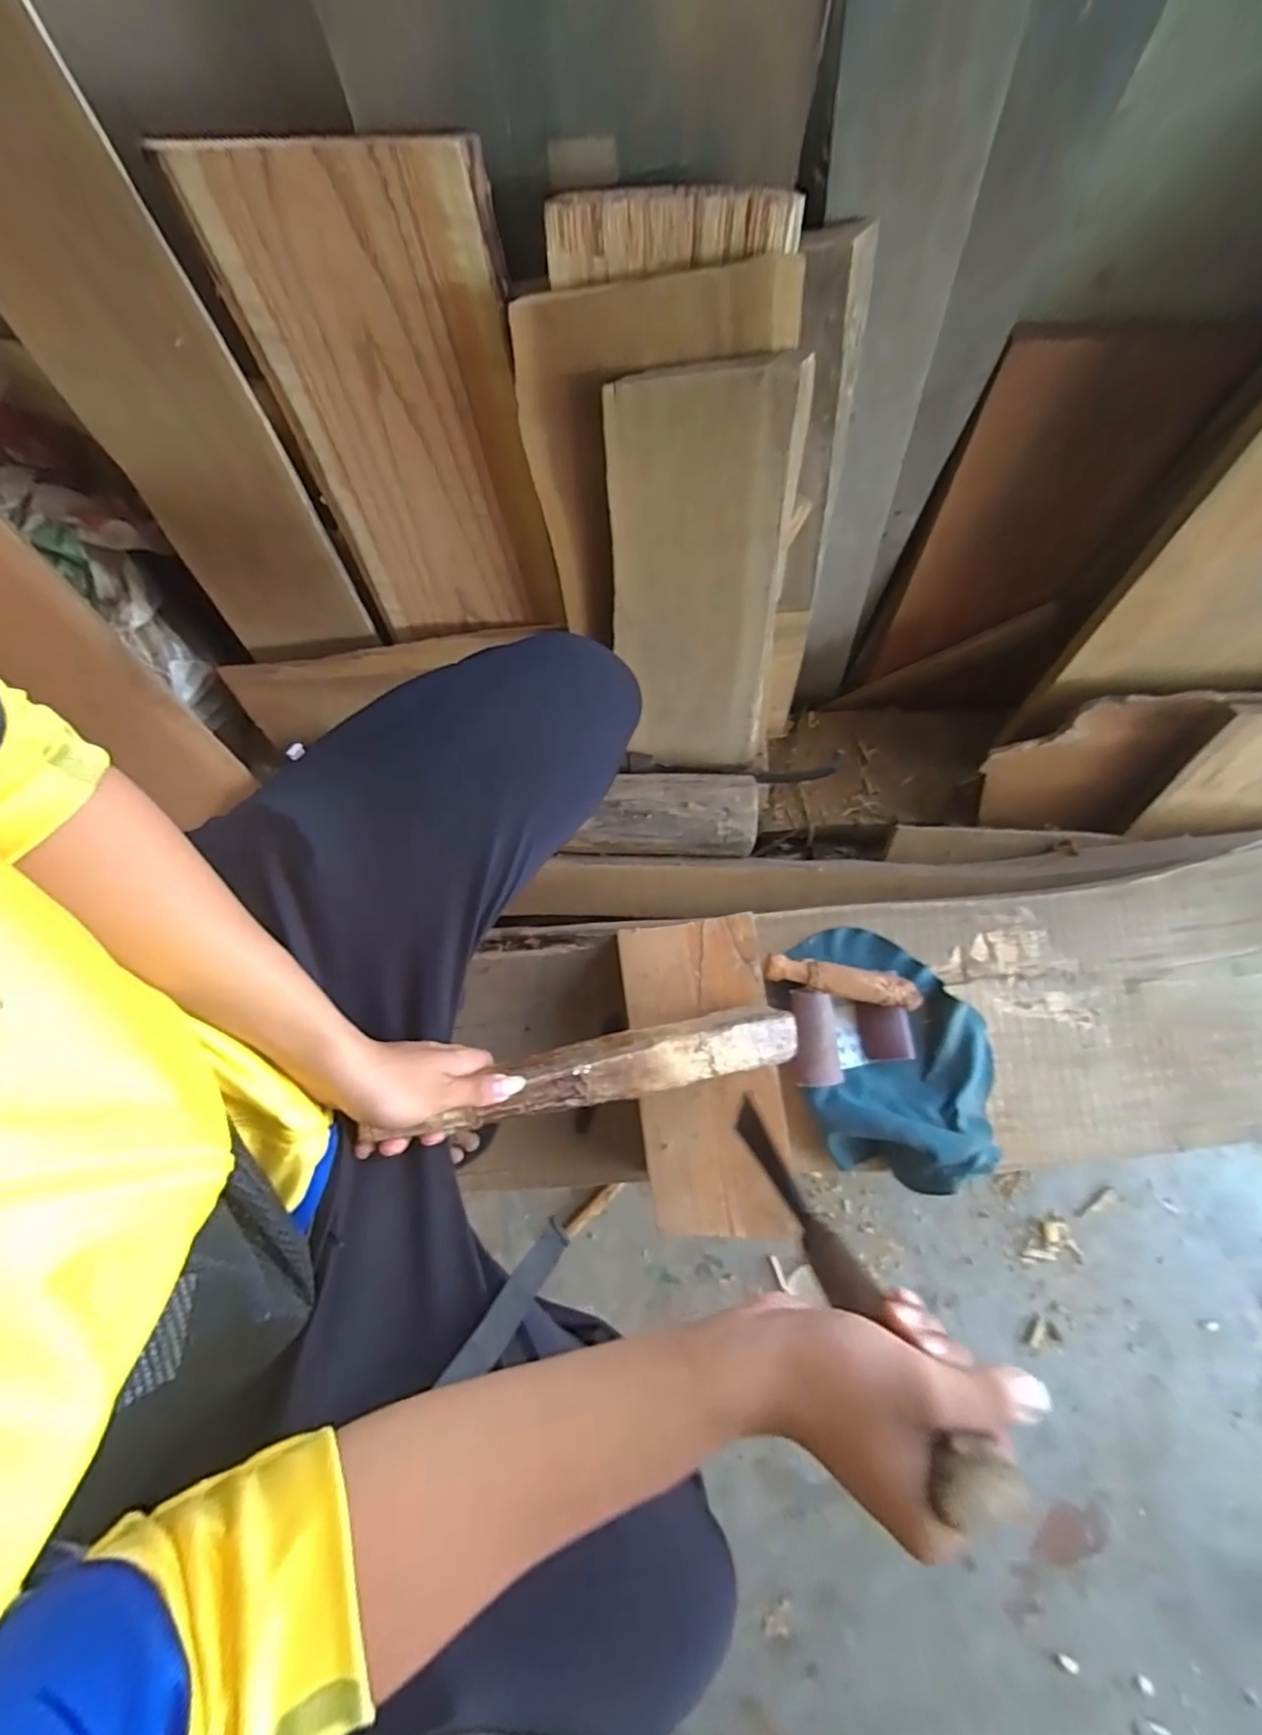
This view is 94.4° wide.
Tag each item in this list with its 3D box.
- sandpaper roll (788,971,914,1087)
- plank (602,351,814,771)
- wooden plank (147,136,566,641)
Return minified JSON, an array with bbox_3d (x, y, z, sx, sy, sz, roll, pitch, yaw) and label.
[{"bbox_3d":[0.258,0.195,0.681,0.140,0.037,0.104,-2,80,0],"label":"sandpaper roll"},{"bbox_3d":[0.074,-0.270,0.651,0.174,0.462,0.032,-4,60,4],"label":"plank"},{"bbox_3d":[-0.203,-0.387,0.553,0.222,0.376,0.026,3,65,6],"label":"wooden plank"}]

